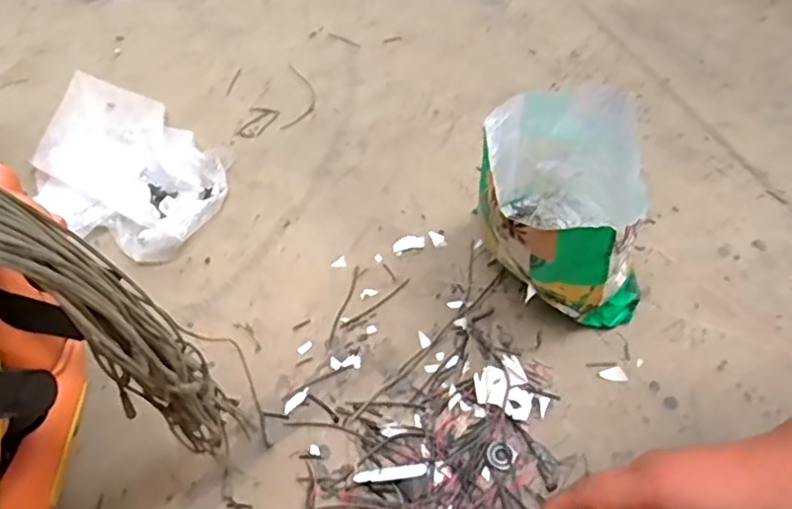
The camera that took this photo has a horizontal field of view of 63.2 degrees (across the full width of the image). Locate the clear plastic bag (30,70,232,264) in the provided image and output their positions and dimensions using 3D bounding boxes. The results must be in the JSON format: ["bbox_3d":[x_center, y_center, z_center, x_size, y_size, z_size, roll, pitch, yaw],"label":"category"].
[{"bbox_3d":[-0.530,-0.186,1.205,0.275,0.042,0.536,-40,59,-19],"label":"clear plastic bag"}]

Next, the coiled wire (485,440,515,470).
[{"bbox_3d":[0.133,0.256,0.817,0.035,0.005,0.033,28,63,25],"label":"coiled wire"}]

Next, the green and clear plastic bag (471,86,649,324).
[{"bbox_3d":[0.231,-0.053,0.874,0.211,0.257,0.245,-1,54,8],"label":"green and clear plastic bag"}]

